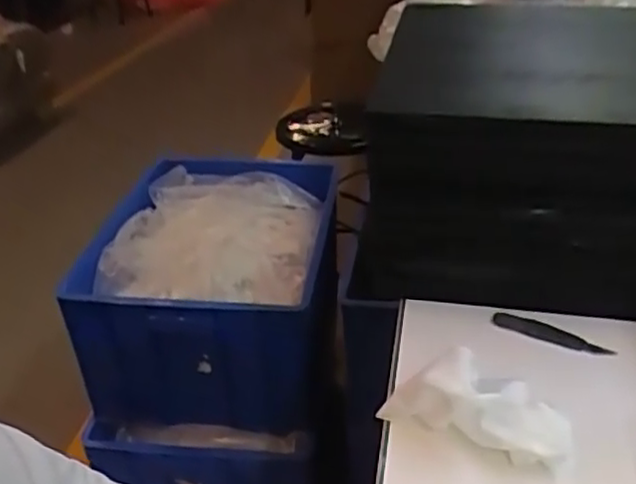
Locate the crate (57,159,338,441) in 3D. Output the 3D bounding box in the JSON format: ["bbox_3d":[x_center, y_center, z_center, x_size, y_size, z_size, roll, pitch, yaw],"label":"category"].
[{"bbox_3d":[-0.179,0.071,1.276,0.417,0.263,0.527,-1,30,2],"label":"crate"}]

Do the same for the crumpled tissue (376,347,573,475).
[{"bbox_3d":[0.094,0.104,0.407,0.111,0.058,0.037,5,30,10],"label":"crumpled tissue"}]

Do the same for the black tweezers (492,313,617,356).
[{"bbox_3d":[0.172,0.067,0.504,0.085,0.014,0.016,17,35,29],"label":"black tweezers"}]

